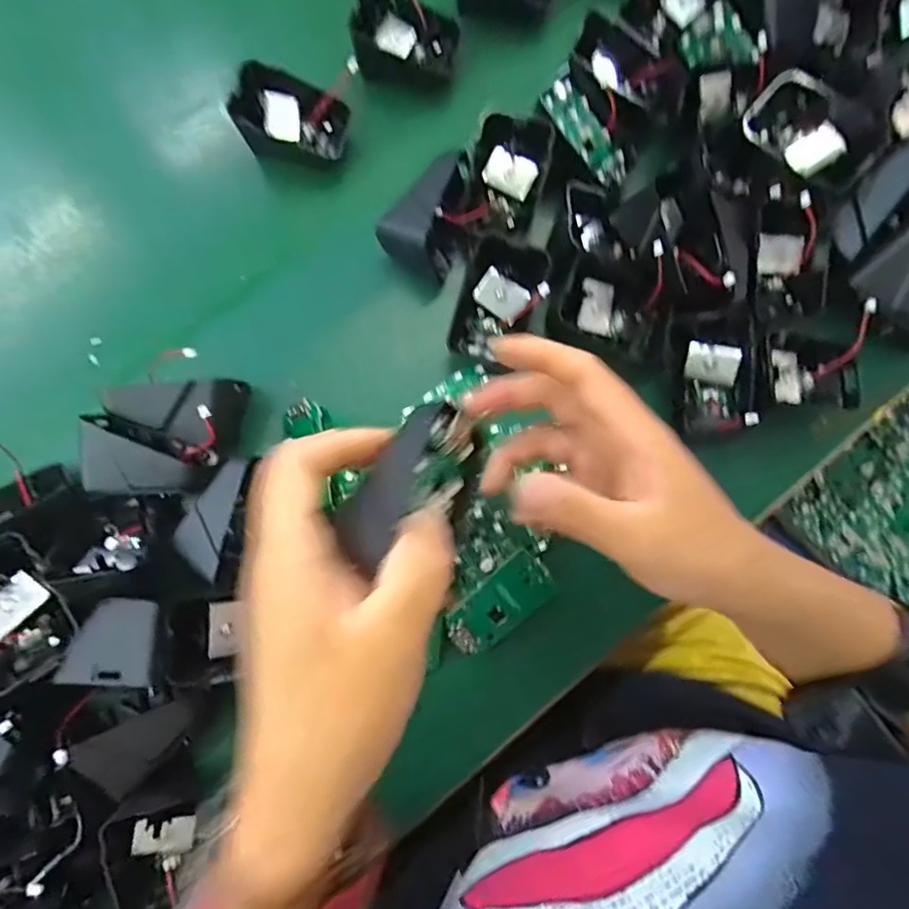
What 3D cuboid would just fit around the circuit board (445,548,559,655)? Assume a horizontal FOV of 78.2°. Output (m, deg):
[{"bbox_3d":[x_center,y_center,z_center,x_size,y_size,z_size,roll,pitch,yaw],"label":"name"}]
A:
[{"bbox_3d":[0.025,0.083,0.307,0.062,0.009,0.029,-39,81,-7],"label":"circuit board"}]

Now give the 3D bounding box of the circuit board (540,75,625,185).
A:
[{"bbox_3d":[0.079,-0.193,0.336,0.066,0.004,0.032,48,66,-14],"label":"circuit board"}]

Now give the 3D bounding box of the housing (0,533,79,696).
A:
[{"bbox_3d":[-0.211,0.075,0.267,0.050,0.028,0.068,-35,81,-7],"label":"housing"}]

